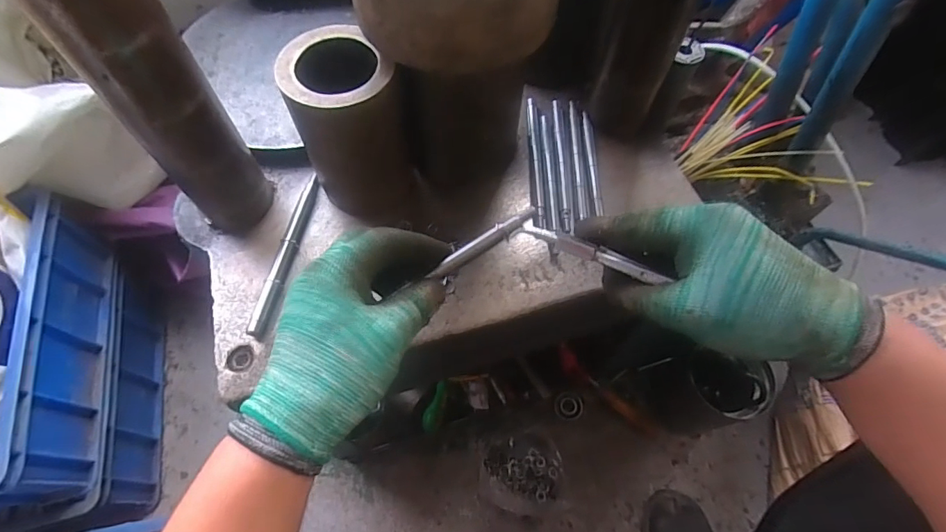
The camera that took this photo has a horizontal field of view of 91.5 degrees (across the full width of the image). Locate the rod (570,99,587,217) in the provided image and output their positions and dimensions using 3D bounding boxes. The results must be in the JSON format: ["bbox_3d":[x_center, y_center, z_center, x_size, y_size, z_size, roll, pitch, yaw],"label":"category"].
[{"bbox_3d":[0.104,-0.110,0.460,0.007,0.004,0.146,2,62,-1],"label":"rod"}]

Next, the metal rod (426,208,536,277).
[{"bbox_3d":[0.006,-0.015,0.306,0.080,0.006,0.010,-32,66,6],"label":"metal rod"}]

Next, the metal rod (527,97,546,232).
[{"bbox_3d":[0.064,-0.109,0.467,0.007,0.004,0.161,0,62,-2],"label":"metal rod"}]

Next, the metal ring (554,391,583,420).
[{"bbox_3d":[0.163,0.236,0.780,0.049,0.005,0.046,1,62,-1],"label":"metal ring"}]

